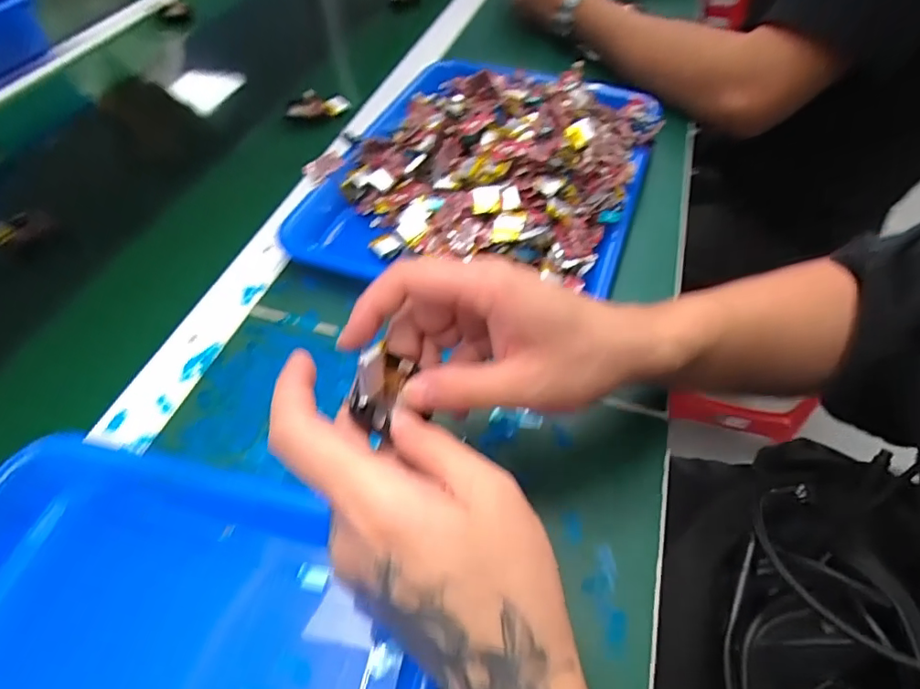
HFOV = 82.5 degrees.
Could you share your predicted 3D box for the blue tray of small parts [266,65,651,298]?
[{"bbox_3d":[0.026,-0.171,0.466,0.262,0.065,0.315,18,55,14],"label":"blue tray of small parts"}]

